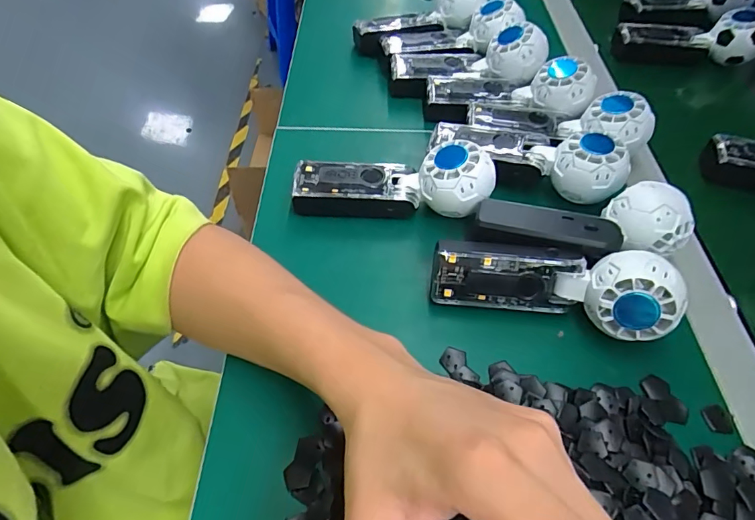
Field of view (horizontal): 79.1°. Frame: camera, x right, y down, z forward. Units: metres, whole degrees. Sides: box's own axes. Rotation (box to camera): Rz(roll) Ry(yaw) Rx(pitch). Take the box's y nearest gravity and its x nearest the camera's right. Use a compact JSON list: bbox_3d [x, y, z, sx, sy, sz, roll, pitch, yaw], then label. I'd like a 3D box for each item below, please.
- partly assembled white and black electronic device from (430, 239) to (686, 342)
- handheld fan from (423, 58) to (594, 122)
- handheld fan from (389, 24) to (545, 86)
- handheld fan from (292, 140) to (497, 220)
[{"bbox_3d":[0.124,0.014,0.333,0.166,0.060,0.056,14,54,8],"label":"partly assembled white and black electronic device"},{"bbox_3d":[0.136,-0.179,0.474,0.166,0.051,0.062,7,53,2],"label":"handheld fan"},{"bbox_3d":[0.099,-0.222,0.502,0.165,0.044,0.061,1,52,16],"label":"handheld fan"},{"bbox_3d":[0.013,-0.066,0.400,0.172,0.046,0.054,-3,52,12],"label":"handheld fan"}]

